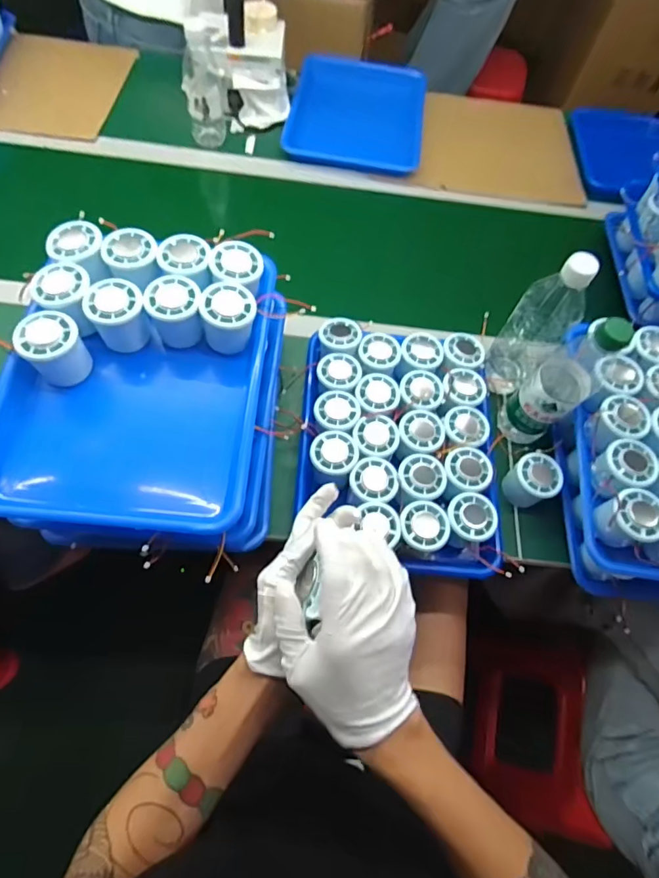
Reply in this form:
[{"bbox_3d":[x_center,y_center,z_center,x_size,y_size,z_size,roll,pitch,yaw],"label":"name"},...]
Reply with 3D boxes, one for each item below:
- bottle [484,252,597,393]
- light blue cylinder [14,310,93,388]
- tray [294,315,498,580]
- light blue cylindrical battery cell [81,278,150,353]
[{"bbox_3d":[0.254,-0.132,0.602,0.073,0.214,0.073,36,68,13],"label":"bottle"},{"bbox_3d":[-0.277,-0.090,0.491,0.057,0.055,0.059,-27,69,-15],"label":"light blue cylinder"},{"bbox_3d":[0.088,0.004,0.619,0.242,0.065,0.314,4,64,-2],"label":"tray"},{"bbox_3d":[-0.222,-0.130,0.515,0.054,0.055,0.054,-19,67,-12],"label":"light blue cylindrical battery cell"}]

